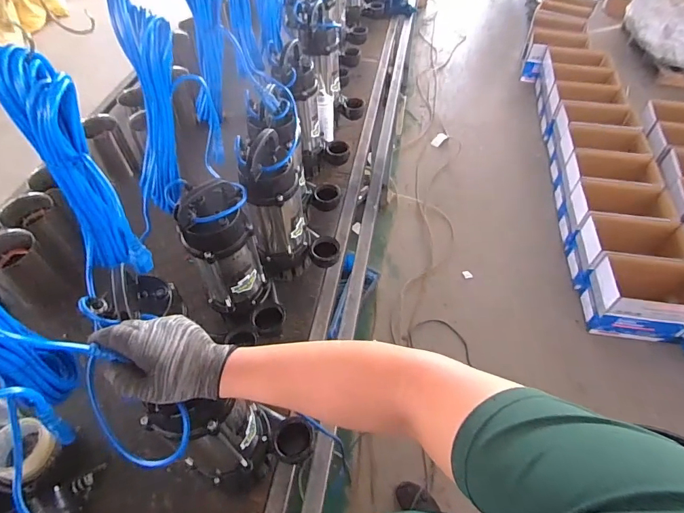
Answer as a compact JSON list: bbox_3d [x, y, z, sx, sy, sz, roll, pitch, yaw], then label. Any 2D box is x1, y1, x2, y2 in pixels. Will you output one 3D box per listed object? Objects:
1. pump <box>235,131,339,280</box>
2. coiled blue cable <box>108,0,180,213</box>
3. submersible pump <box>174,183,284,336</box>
[{"bbox_3d":[-0.117,-0.097,0.927,0.180,0.353,0.144,-19,55,-13],"label":"pump"},{"bbox_3d":[-0.317,-0.239,0.679,0.047,0.328,0.131,34,60,24],"label":"coiled blue cable"},{"bbox_3d":[-0.223,0.028,0.836,0.139,0.357,0.163,-19,55,-13],"label":"submersible pump"}]

